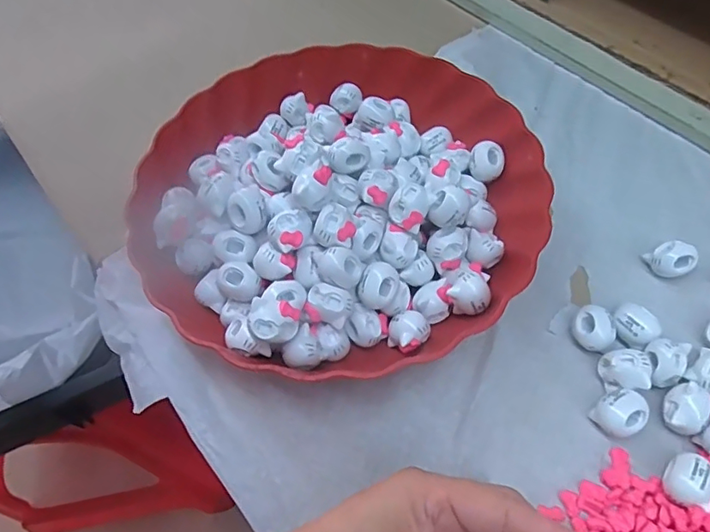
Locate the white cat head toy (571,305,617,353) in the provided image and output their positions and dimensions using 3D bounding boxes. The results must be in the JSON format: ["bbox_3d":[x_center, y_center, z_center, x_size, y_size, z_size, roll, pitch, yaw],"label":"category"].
[{"bbox_3d":[0.134,0.037,0.299,0.023,0.019,0.022,-2,58,3],"label":"white cat head toy"}]

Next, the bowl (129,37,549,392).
[{"bbox_3d":[-0.012,-0.050,0.331,0.236,0.058,0.235,-1,59,2],"label":"bowl"}]

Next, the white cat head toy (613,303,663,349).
[{"bbox_3d":[0.157,0.035,0.301,0.021,0.019,0.024,-32,61,-15],"label":"white cat head toy"}]

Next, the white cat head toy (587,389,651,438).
[{"bbox_3d":[0.137,0.076,0.274,0.024,0.018,0.021,-26,60,-12],"label":"white cat head toy"}]

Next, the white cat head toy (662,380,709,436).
[{"bbox_3d":[0.169,0.074,0.270,0.020,0.020,0.022,26,63,19],"label":"white cat head toy"}]

